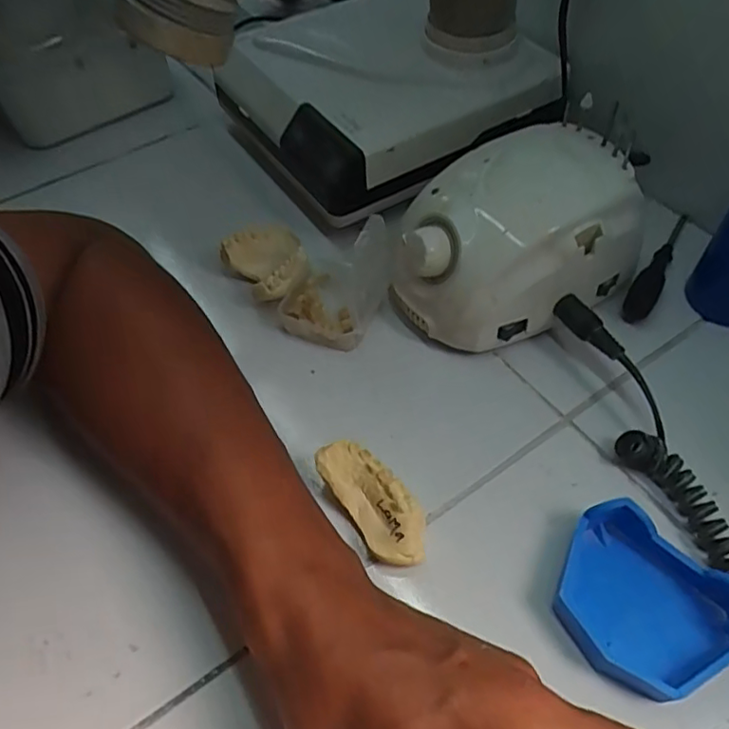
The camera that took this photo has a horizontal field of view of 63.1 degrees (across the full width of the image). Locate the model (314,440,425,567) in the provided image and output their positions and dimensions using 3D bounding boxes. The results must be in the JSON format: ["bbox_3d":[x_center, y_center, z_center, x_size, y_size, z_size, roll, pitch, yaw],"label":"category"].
[{"bbox_3d":[0.006,0.071,0.301,0.030,0.031,0.067,-29,58,-18],"label":"model"}]

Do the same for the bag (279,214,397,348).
[{"bbox_3d":[-0.018,-0.052,0.357,0.061,0.070,0.062,26,59,19],"label":"bag"}]

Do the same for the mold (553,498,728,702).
[{"bbox_3d":[0.124,0.109,0.267,0.078,0.026,0.065,37,63,25],"label":"mold"}]

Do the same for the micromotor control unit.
[{"bbox_3d":[0.087,-0.072,0.362,0.139,0.081,0.098,-28,58,-17],"label":"micromotor control unit"}]

